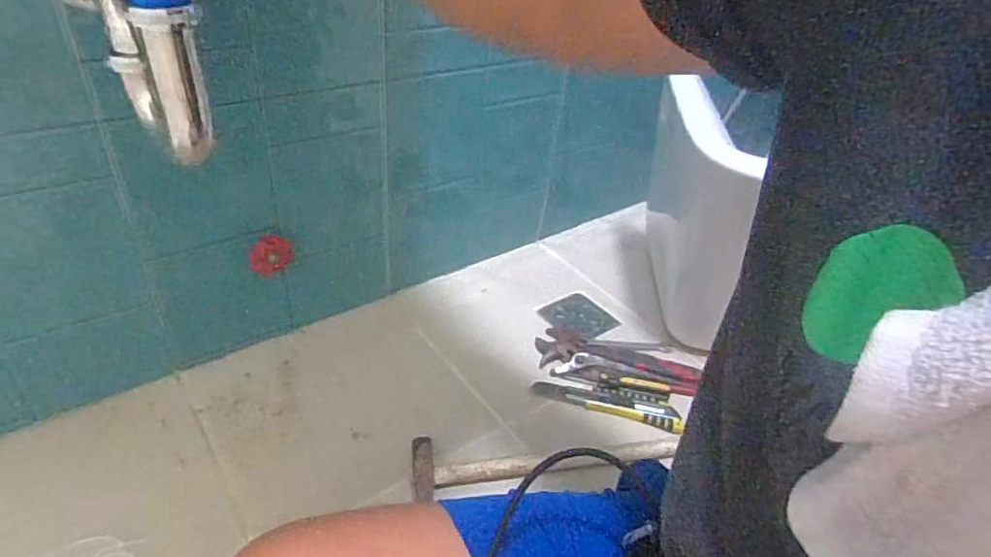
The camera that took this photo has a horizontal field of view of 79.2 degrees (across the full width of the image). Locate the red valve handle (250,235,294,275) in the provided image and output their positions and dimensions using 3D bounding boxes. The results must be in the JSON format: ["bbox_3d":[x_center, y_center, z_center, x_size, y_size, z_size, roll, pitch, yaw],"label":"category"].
[{"bbox_3d":[-0.281,-0.030,0.755,0.051,0.046,0.018,-14,42,-24],"label":"red valve handle"}]

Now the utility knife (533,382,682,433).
[{"bbox_3d":[0.141,0.161,0.763,0.188,0.014,0.030,13,38,11],"label":"utility knife"}]

